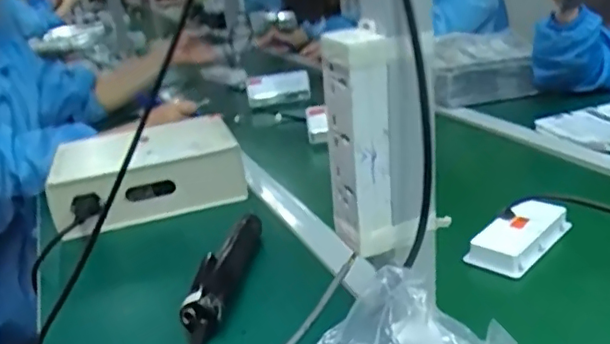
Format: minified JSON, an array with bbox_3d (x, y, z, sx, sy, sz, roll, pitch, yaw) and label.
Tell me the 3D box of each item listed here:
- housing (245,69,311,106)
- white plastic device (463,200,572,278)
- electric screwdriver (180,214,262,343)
[{"bbox_3d":[-0.060,-0.195,1.356,0.149,0.074,0.037,-13,23,-17],"label":"housing"},{"bbox_3d":[0.243,0.071,0.658,0.062,0.031,0.134,15,30,42],"label":"white plastic device"},{"bbox_3d":[-0.086,0.113,0.609,0.032,0.049,0.239,-1,23,12],"label":"electric screwdriver"}]

